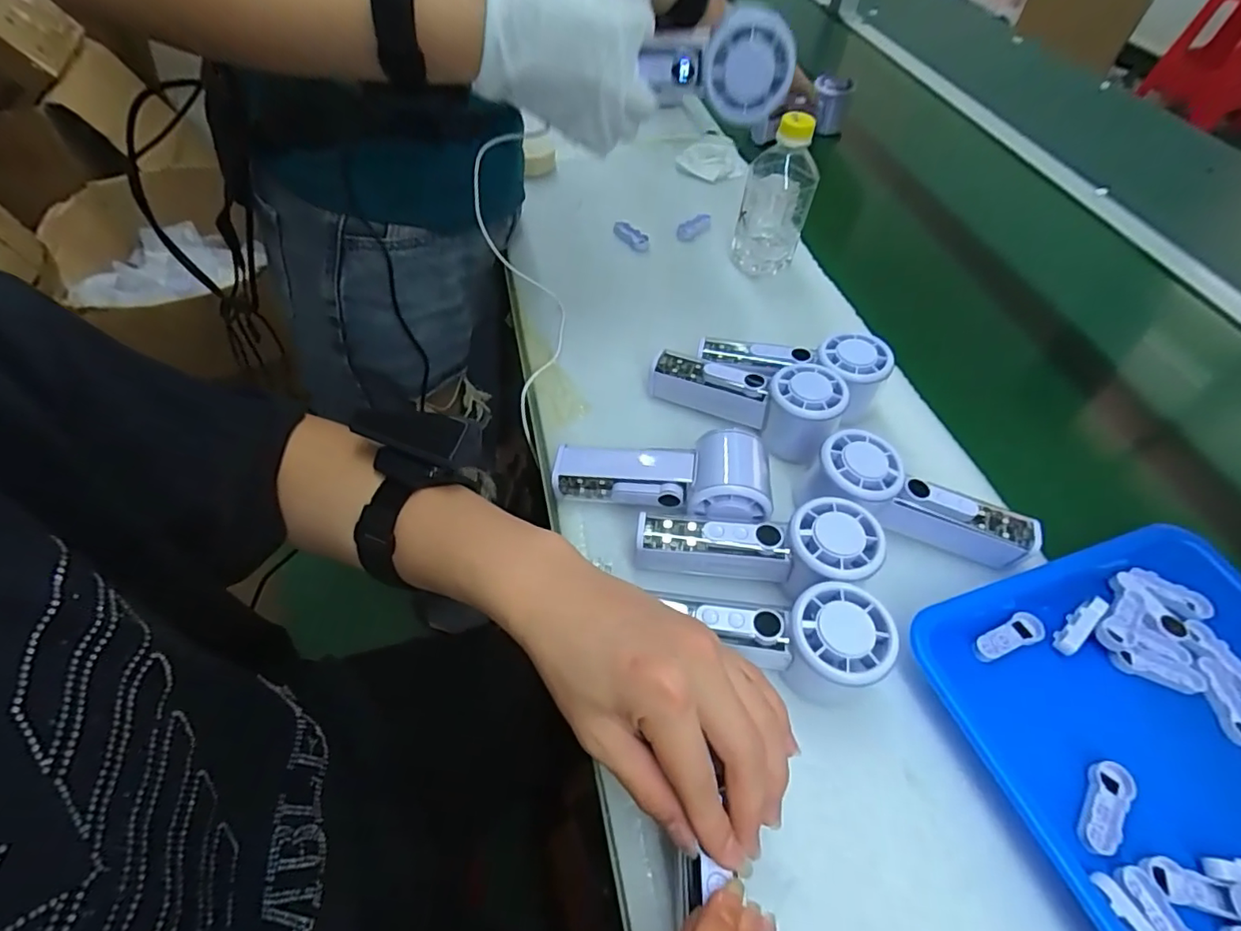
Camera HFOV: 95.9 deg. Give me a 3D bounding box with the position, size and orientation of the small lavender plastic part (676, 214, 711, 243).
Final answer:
[{"bbox_3d":[0.086,-0.274,0.645,0.046,0.014,0.020,-34,62,-8],"label":"small lavender plastic part"}]

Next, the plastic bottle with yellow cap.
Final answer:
[{"bbox_3d":[0.155,-0.263,0.562,0.066,0.160,0.054,13,55,7],"label":"plastic bottle with yellow cap"}]

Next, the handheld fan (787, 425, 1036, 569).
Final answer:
[{"bbox_3d":[0.206,0.033,0.399,0.157,0.061,0.059,24,56,-2],"label":"handheld fan"}]

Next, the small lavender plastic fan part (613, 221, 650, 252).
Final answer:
[{"bbox_3d":[0.012,-0.257,0.630,0.047,0.025,0.011,33,60,19],"label":"small lavender plastic fan part"}]

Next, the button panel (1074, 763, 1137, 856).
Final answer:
[{"bbox_3d":[0.267,0.188,0.308,0.020,0.005,0.053,37,61,22],"label":"button panel"}]

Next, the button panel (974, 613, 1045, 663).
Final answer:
[{"bbox_3d":[0.253,0.112,0.366,0.051,0.007,0.017,-18,57,-14],"label":"button panel"}]

